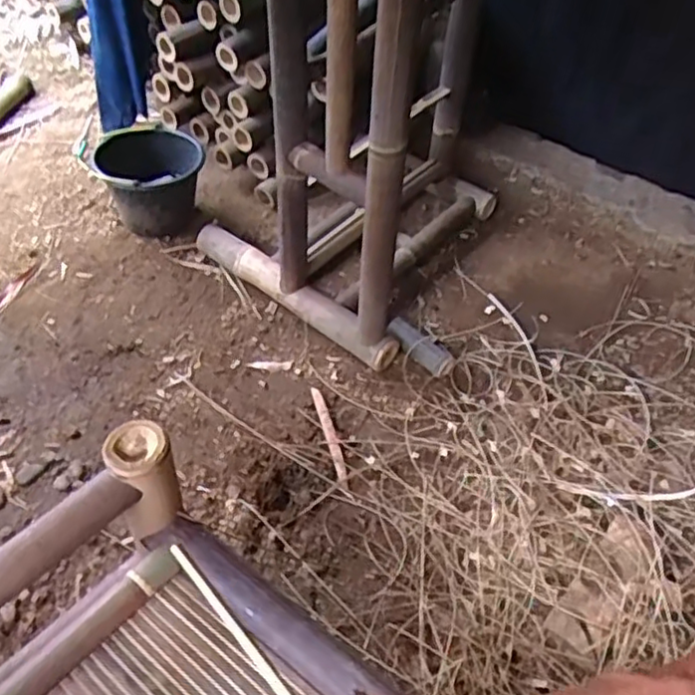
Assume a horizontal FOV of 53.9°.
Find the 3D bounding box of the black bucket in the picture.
[{"bbox_3d":[-0.529,-0.439,1.845,0.262,0.213,0.262,-1,48,-5],"label":"black bucket"}]

